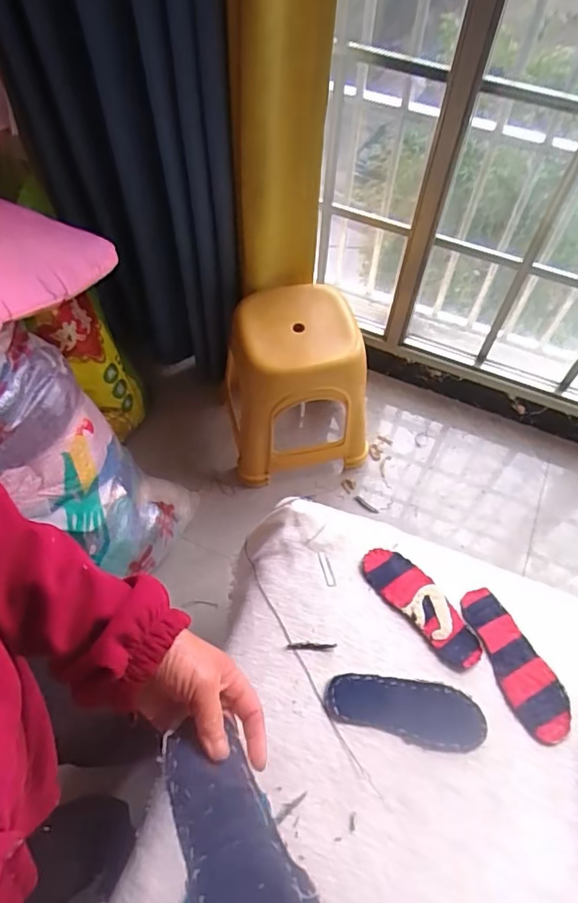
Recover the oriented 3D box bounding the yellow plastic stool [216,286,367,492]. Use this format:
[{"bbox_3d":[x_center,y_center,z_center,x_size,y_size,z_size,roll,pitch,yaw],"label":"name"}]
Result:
[{"bbox_3d":[0.015,-0.155,1.300,0.310,0.359,0.282,-8,60,-6],"label":"yellow plastic stool"}]

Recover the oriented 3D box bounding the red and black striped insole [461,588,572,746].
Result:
[{"bbox_3d":[0.331,0.307,0.810,0.083,0.023,0.218,-24,63,-14],"label":"red and black striped insole"}]

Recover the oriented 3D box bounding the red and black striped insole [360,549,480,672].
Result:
[{"bbox_3d":[0.204,0.235,0.852,0.072,0.016,0.218,-35,66,-20],"label":"red and black striped insole"}]

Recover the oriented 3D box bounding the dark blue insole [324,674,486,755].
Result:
[{"bbox_3d":[0.162,0.361,0.773,0.217,0.013,0.081,10,60,5],"label":"dark blue insole"}]

